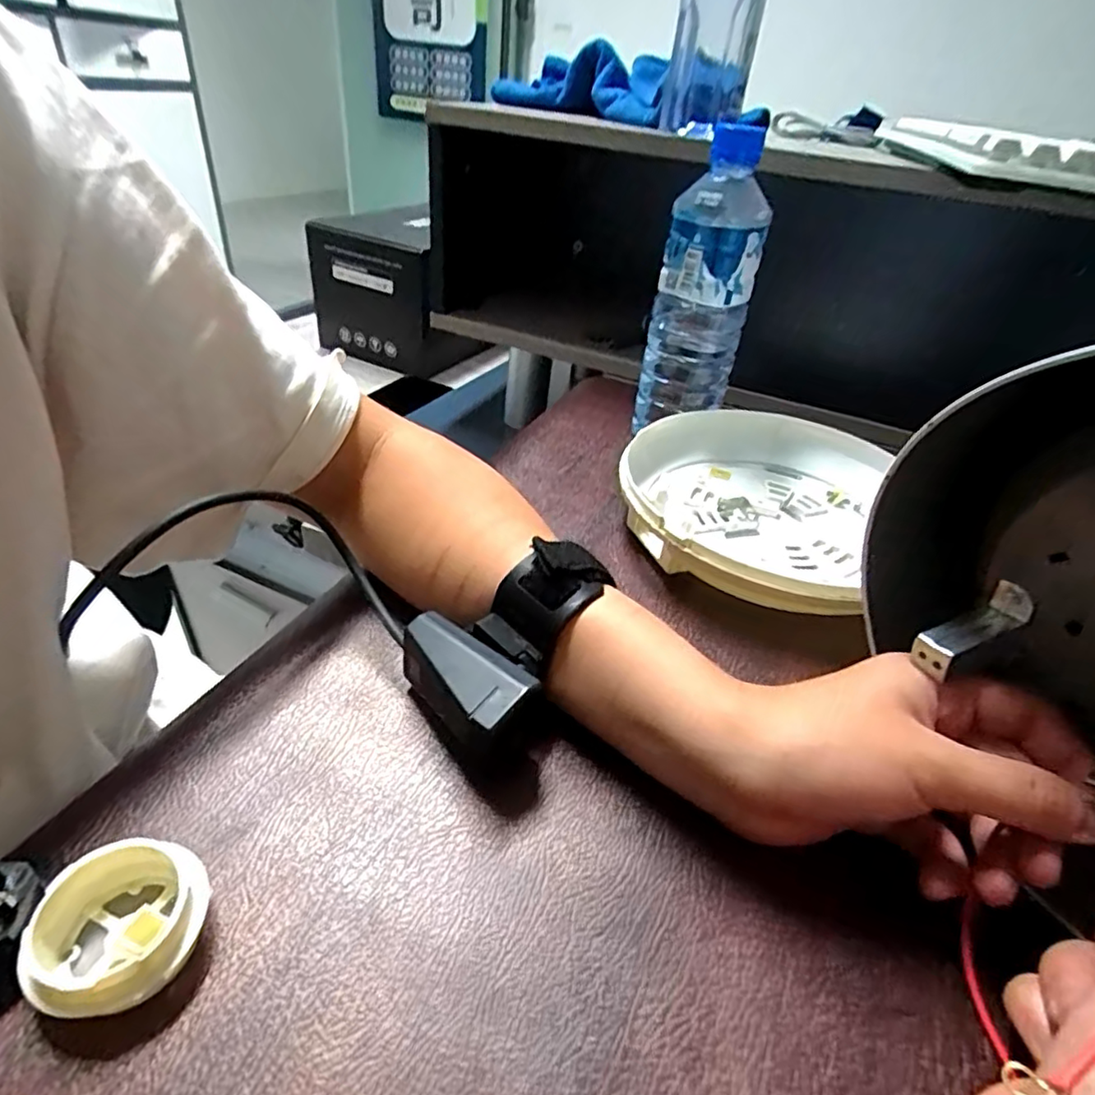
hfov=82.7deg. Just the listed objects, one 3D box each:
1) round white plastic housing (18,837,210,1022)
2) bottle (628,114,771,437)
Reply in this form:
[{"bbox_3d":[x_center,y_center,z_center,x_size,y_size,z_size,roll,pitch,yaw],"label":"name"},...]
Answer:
[{"bbox_3d":[-0.130,0.116,0.191,0.044,0.026,0.047,3,37,-2],"label":"round white plastic housing"},{"bbox_3d":[0.109,-0.174,0.443,0.067,0.199,0.055,14,37,9],"label":"bottle"}]

